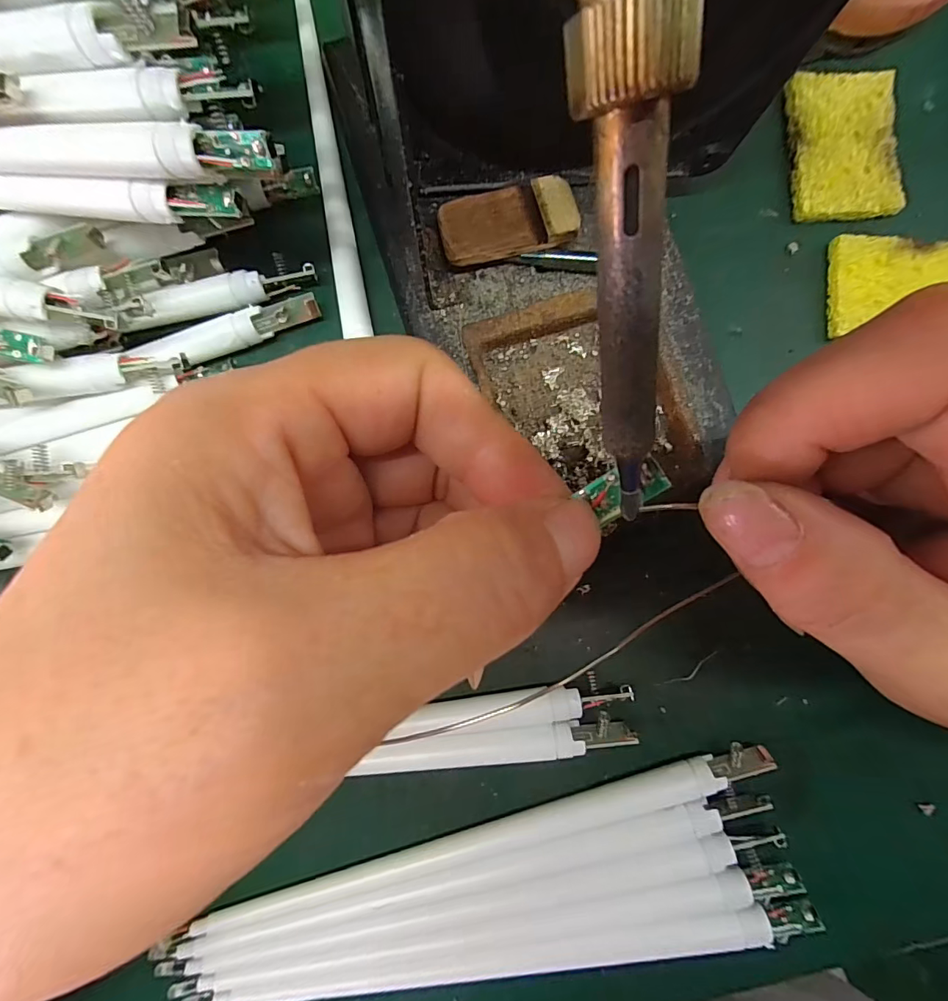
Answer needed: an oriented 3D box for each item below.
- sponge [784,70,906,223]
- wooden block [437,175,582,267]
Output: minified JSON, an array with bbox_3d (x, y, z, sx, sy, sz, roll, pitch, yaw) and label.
[{"bbox_3d":[0.143,-0.136,0.176,0.039,0.004,0.055,-3,87,-4],"label":"sponge"},{"bbox_3d":[0.011,-0.095,0.158,0.045,0.011,0.025,-12,87,-4],"label":"wooden block"}]

